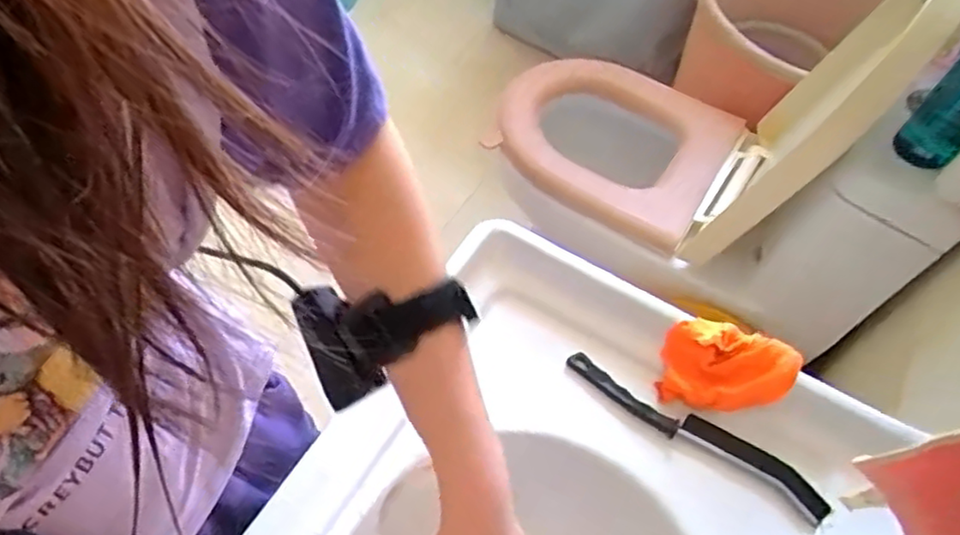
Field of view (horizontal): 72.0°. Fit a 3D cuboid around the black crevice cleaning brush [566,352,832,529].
[{"bbox_3d":[0.177,0.135,0.551,0.228,0.009,0.031,30,61,19],"label":"black crevice cleaning brush"}]

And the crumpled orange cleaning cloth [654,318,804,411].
[{"bbox_3d":[0.210,0.081,0.562,0.107,0.051,0.072,9,56,3],"label":"crumpled orange cleaning cloth"}]

